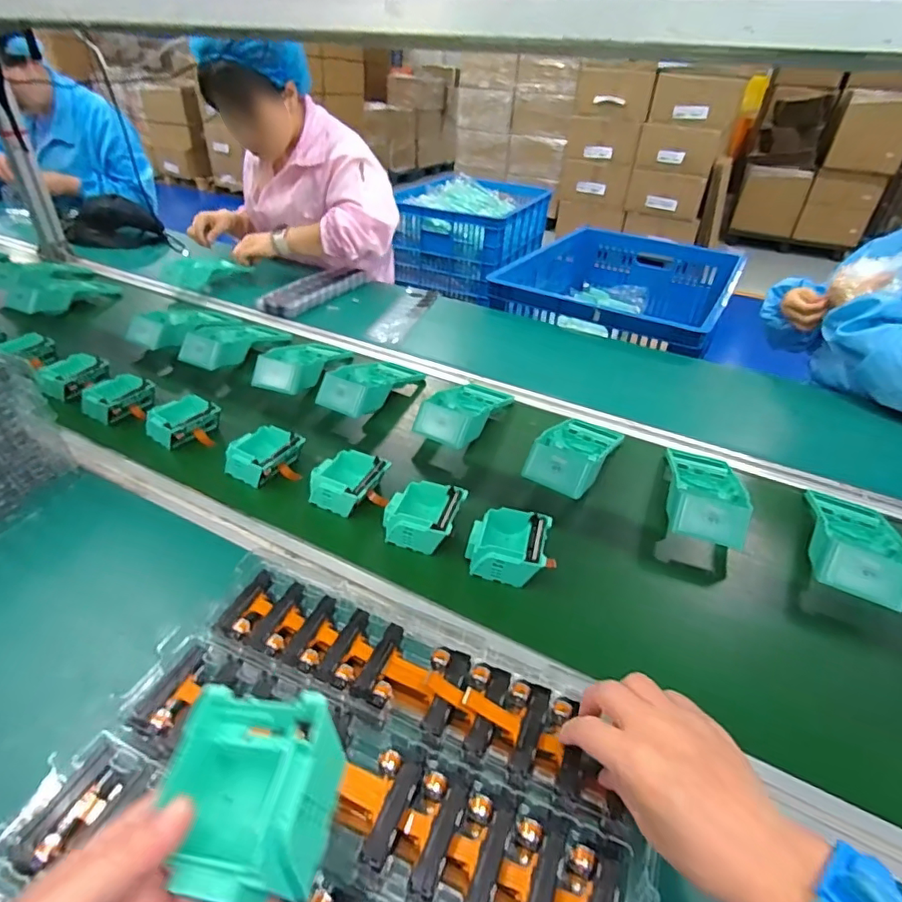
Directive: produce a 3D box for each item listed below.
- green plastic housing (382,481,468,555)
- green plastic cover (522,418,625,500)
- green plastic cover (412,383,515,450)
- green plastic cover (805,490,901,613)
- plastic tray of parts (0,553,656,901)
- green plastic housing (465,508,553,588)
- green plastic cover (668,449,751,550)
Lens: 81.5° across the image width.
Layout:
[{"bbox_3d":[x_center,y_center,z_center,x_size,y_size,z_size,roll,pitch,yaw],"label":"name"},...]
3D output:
[{"bbox_3d":[-0.030,0.074,0.585,0.077,0.048,0.078,13,38,12],"label":"green plastic housing"},{"bbox_3d":[0.168,-0.004,0.701,0.089,0.057,0.188,22,41,23],"label":"green plastic cover"},{"bbox_3d":[0.021,-0.058,0.773,0.095,0.042,0.196,20,25,19],"label":"green plastic cover"},{"bbox_3d":[0.463,0.101,0.601,0.094,0.051,0.201,21,40,22],"label":"green plastic cover"},{"bbox_3d":[-0.061,0.232,0.345,0.378,0.042,0.264,18,39,18],"label":"plastic tray of parts"},{"bbox_3d":[0.060,0.102,0.556,0.081,0.045,0.079,13,38,12],"label":"green plastic housing"},{"bbox_3d":[0.315,0.044,0.656,0.094,0.053,0.192,15,38,15],"label":"green plastic cover"}]

